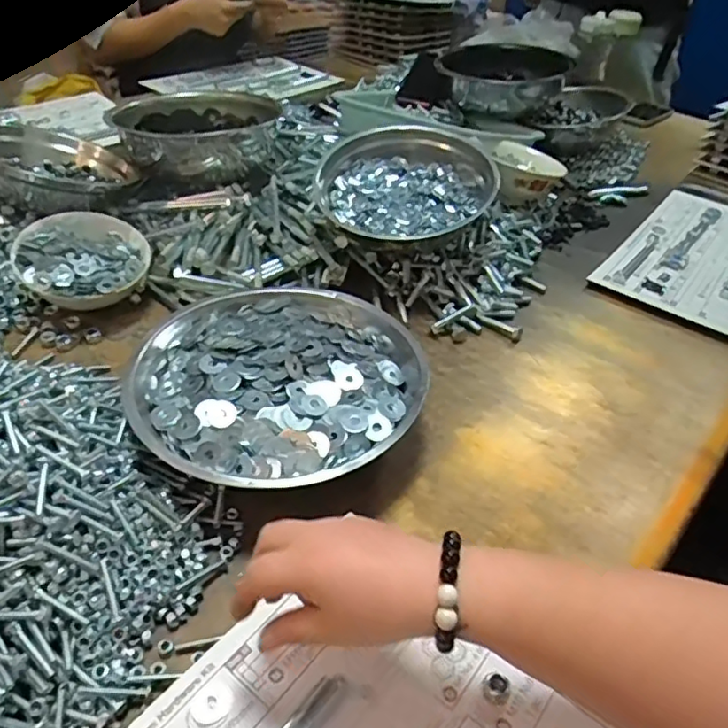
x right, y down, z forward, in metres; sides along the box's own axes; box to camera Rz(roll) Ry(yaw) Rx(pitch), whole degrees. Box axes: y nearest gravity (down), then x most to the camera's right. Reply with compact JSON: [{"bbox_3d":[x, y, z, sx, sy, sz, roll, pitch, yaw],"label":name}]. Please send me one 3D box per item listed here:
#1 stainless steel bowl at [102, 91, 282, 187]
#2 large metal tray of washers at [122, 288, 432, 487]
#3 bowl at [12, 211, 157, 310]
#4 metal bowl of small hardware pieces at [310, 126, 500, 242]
[{"bbox_3d":[-0.244,-0.345,0.910,0.204,0.076,0.206,3,40,-3],"label":"stainless steel bowl"},{"bbox_3d":[-0.079,0.016,0.561,0.251,0.063,0.249,-18,45,-26],"label":"large metal tray of washers"},{"bbox_3d":[-0.312,-0.111,0.679,0.133,0.053,0.142,22,43,-2],"label":"bowl"},{"bbox_3d":[0.050,-0.221,0.757,0.204,0.072,0.204,2,51,-2],"label":"metal bowl of small hardware pieces"}]

